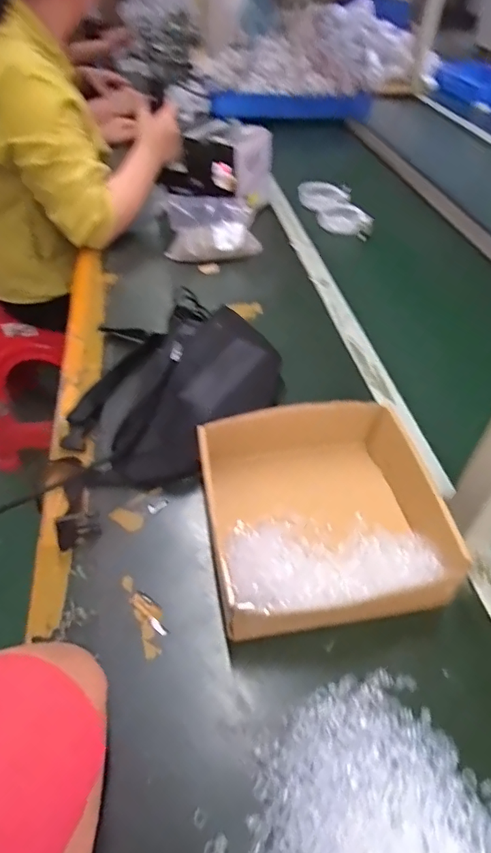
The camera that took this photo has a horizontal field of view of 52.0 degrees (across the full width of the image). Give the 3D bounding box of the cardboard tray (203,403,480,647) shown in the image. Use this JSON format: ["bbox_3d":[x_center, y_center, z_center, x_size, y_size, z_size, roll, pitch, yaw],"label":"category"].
[{"bbox_3d":[0.071,0.079,0.487,0.205,0.072,0.206,-8,46,-7],"label":"cardboard tray"}]

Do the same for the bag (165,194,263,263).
[{"bbox_3d":[-0.059,-0.358,0.908,0.163,0.084,0.085,2,46,-1],"label":"bag"}]

